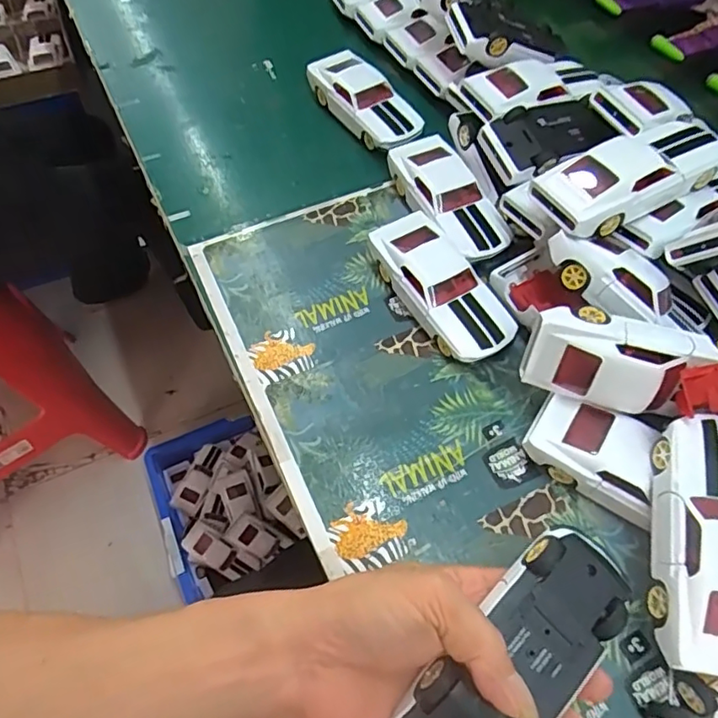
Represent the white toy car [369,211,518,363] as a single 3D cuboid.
[{"bbox_3d":[0.058,-0.051,0.415,0.055,0.031,0.126,-30,64,-19],"label":"white toy car"}]

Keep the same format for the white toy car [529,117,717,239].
[{"bbox_3d":[0.182,-0.124,0.378,0.128,0.032,0.056,-24,62,-16],"label":"white toy car"}]

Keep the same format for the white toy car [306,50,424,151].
[{"bbox_3d":[0.008,-0.237,0.525,0.054,0.034,0.134,-32,64,-18],"label":"white toy car"}]

